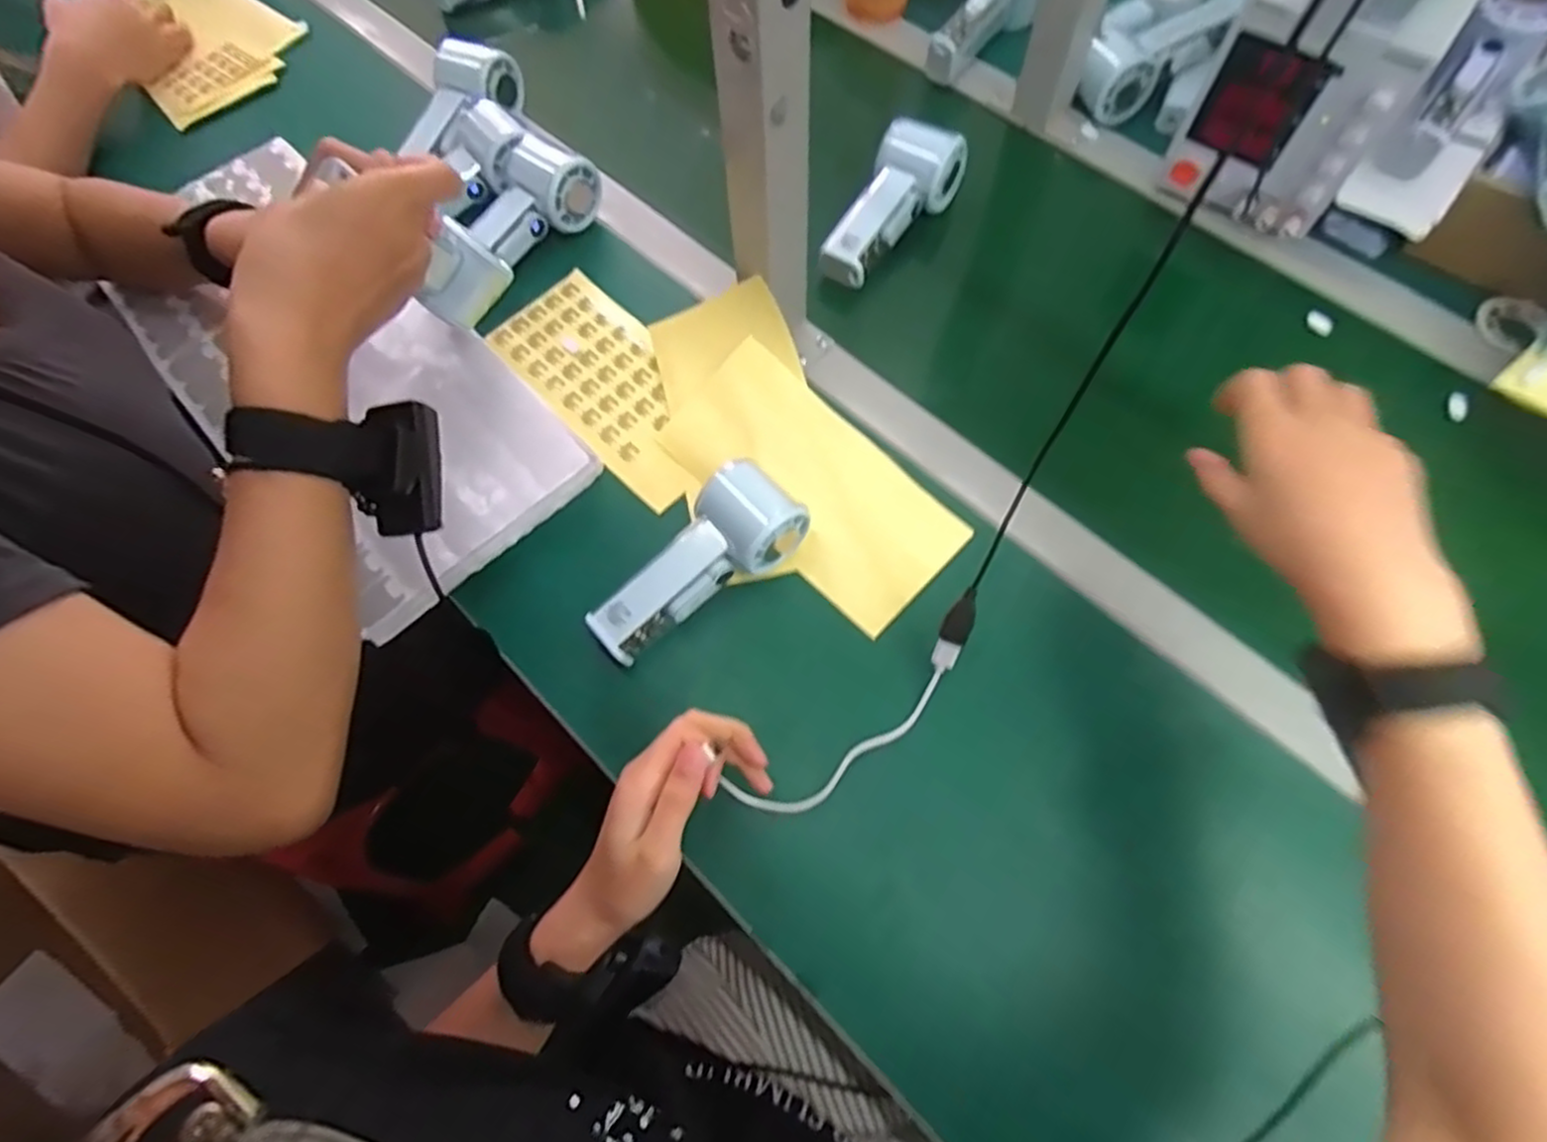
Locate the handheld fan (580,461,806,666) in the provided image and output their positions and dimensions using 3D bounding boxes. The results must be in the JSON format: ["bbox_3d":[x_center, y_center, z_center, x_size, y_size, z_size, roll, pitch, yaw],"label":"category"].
[{"bbox_3d":[-0.050,-0.004,0.477,0.150,0.056,0.060,-42,71,0],"label":"handheld fan"}]

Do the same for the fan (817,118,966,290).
[{"bbox_3d":[0.089,-0.299,0.601,0.061,0.047,0.150,36,84,16],"label":"fan"}]

